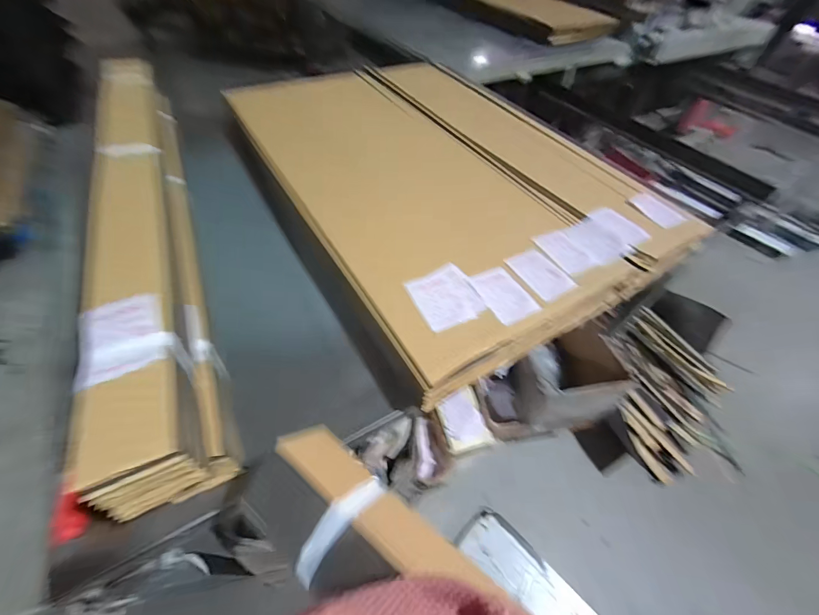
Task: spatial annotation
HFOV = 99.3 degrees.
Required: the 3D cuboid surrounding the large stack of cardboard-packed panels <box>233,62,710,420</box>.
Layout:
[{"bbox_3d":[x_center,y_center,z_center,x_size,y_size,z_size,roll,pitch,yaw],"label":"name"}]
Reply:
[{"bbox_3d":[0.068,-0.337,0.860,0.708,0.089,0.989,-23,57,-21],"label":"large stack of cardboard-packed panels"}]

